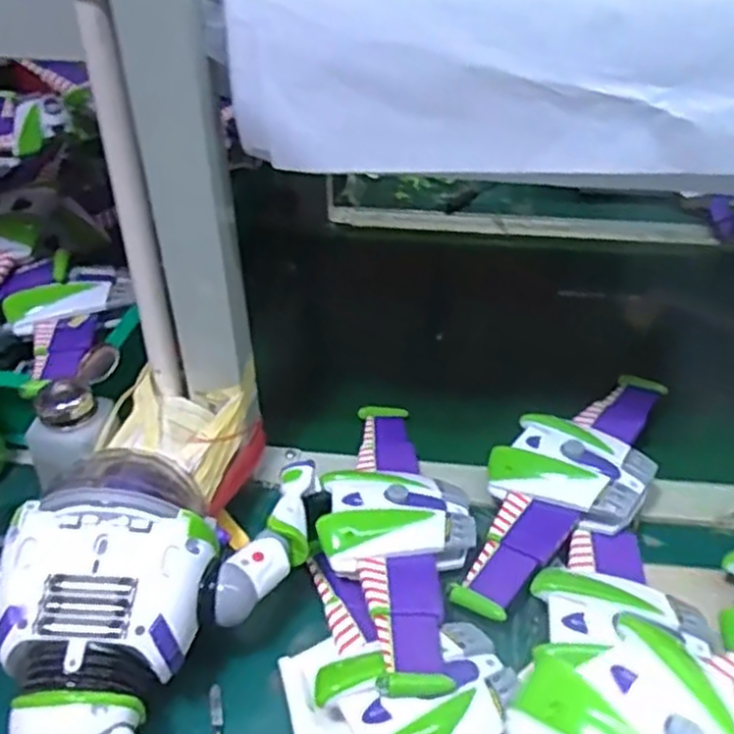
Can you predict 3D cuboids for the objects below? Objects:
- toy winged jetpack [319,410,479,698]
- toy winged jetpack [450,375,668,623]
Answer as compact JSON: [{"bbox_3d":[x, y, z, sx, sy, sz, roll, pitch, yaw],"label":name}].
[{"bbox_3d":[0.021,0.112,0.546,0.110,0.049,0.284,0,39,1],"label":"toy winged jetpack"},{"bbox_3d":[0.160,0.075,0.573,0.105,0.038,0.295,25,46,28],"label":"toy winged jetpack"}]

